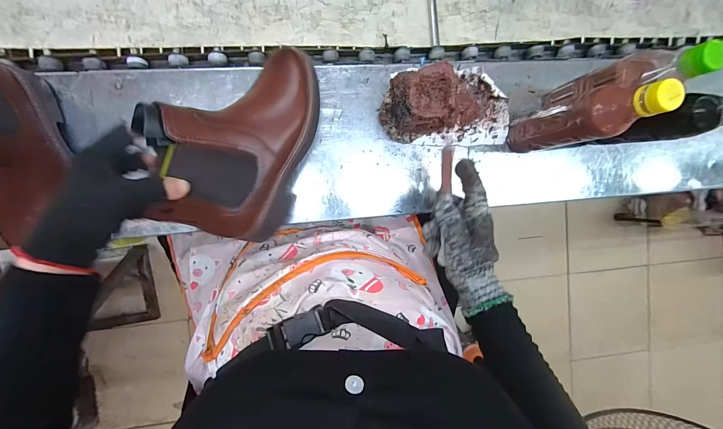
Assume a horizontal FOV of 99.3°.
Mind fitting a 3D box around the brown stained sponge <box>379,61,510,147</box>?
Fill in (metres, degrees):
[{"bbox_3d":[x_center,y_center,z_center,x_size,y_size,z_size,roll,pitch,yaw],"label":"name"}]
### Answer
[{"bbox_3d":[0.131,-0.157,0.438,0.198,0.090,0.108,-1,97,-5],"label":"brown stained sponge"}]

